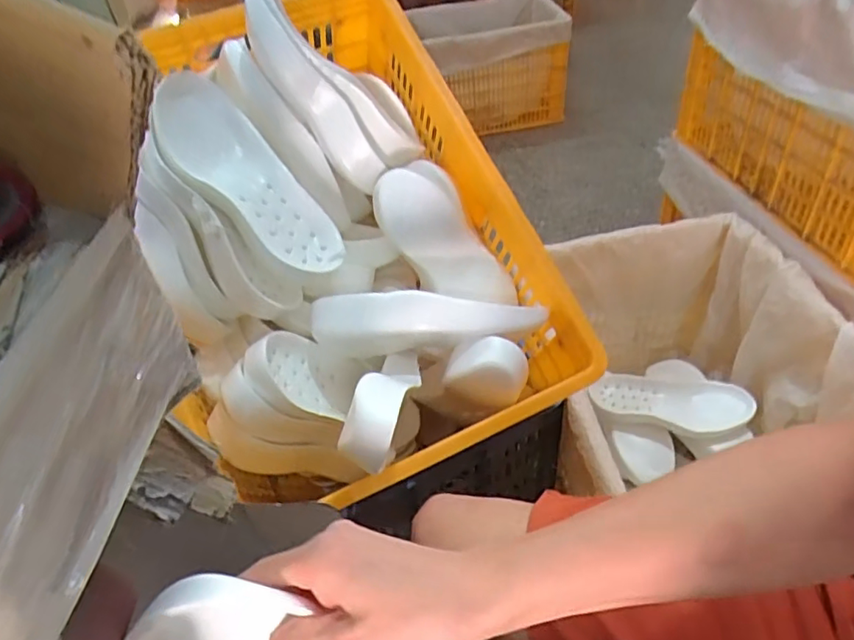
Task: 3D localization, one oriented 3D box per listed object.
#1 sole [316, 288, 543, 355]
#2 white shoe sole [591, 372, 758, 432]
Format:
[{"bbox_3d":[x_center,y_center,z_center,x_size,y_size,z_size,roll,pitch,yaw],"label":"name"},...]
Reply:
[{"bbox_3d":[0.001,0.005,0.662,0.264,0.081,0.033,-2,43,7],"label":"sole"},{"bbox_3d":[0.466,0.157,1.104,0.302,0.059,0.101,6,75,21],"label":"white shoe sole"}]

